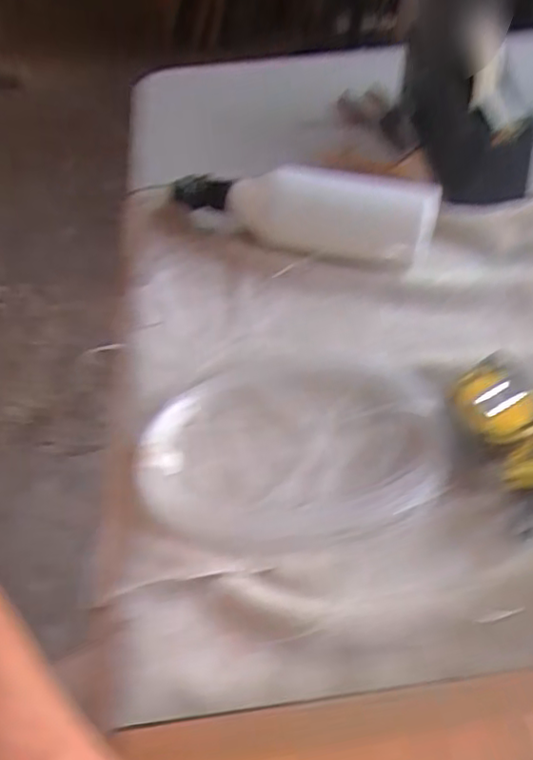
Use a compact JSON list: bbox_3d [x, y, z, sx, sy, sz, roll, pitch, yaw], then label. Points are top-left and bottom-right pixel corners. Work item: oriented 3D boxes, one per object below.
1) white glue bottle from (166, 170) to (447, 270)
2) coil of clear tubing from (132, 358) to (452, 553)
[{"bbox_3d":[0.027,-0.147,0.554,0.231,0.063,0.046,12,54,9],"label":"white glue bottle"},{"bbox_3d":[0.018,0.046,0.437,0.208,0.013,0.140,-1,53,0],"label":"coil of clear tubing"}]

